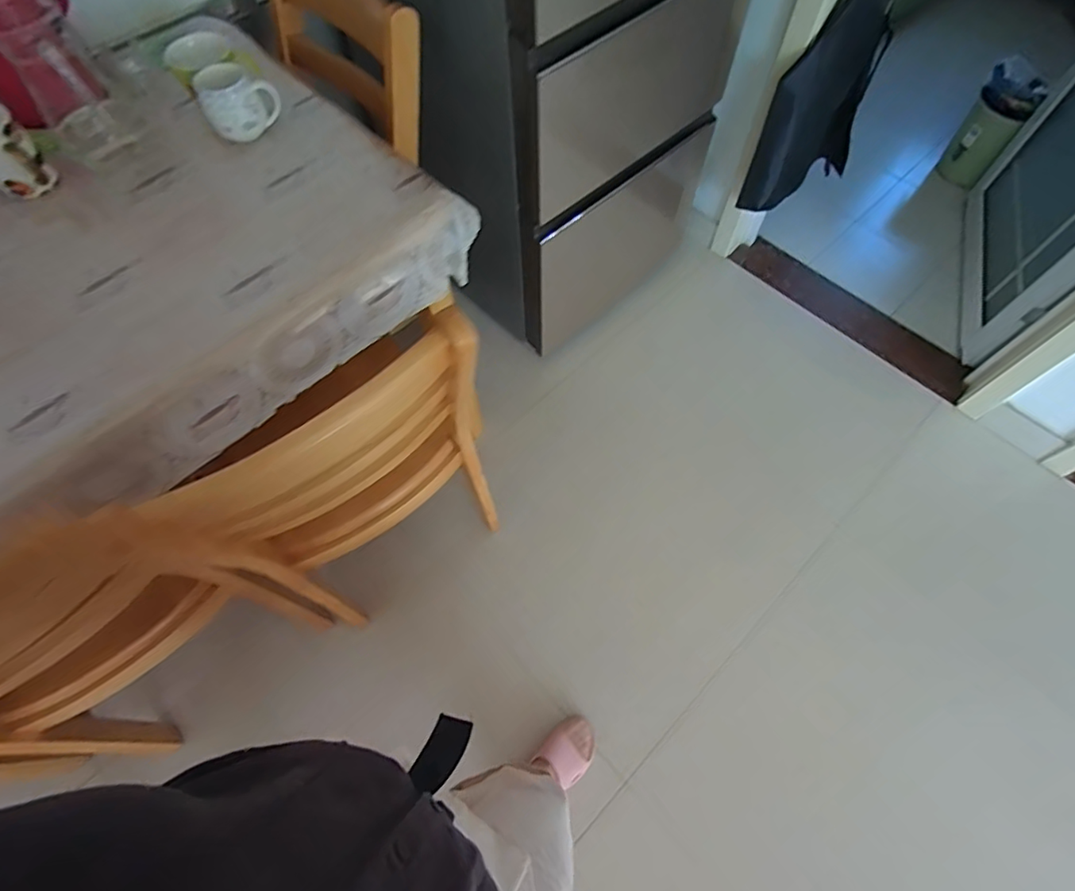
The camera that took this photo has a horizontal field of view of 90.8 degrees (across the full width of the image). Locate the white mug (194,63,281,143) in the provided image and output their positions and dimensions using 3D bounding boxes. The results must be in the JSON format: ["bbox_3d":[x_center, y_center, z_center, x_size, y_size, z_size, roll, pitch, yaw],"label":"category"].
[{"bbox_3d":[-0.475,-0.548,0.849,0.113,0.095,0.083,-24,66,-10],"label":"white mug"}]

